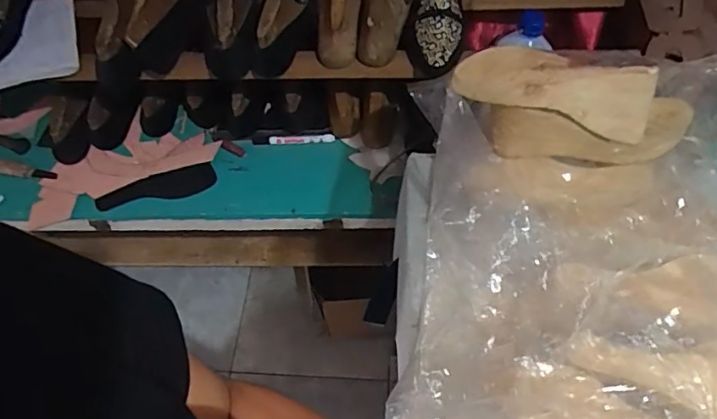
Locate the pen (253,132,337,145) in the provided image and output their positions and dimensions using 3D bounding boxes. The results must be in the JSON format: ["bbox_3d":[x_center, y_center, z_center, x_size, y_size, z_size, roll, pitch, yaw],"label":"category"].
[{"bbox_3d":[-0.118,-0.128,0.986,0.146,0.013,0.017,-1,55,1],"label":"pen"}]

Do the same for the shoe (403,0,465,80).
[{"bbox_3d":[0.116,-0.301,0.817,0.086,0.081,0.249,5,55,6],"label":"shoe"}]

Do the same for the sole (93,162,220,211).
[{"bbox_3d":[-0.346,-0.039,0.934,0.193,0.007,0.059,-12,60,-9],"label":"sole"}]

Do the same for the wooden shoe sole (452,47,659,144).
[{"bbox_3d":[0.208,-0.128,0.563,0.214,0.073,0.068,10,55,-7],"label":"wooden shoe sole"}]

